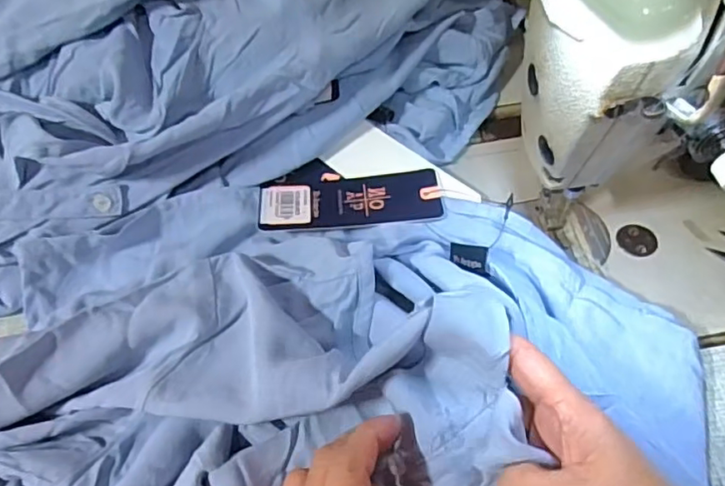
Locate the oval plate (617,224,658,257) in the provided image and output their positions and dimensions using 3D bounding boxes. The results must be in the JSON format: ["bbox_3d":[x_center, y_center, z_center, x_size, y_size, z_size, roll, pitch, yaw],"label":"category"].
[{"bbox_3d":[0.175,-0.002,0.370,0.024,0.004,0.023,6,57,7],"label":"oval plate"}]

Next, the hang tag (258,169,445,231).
[{"bbox_3d":[-0.008,-0.028,0.390,0.118,0.010,0.042,-4,58,-2],"label":"hang tag"}]

